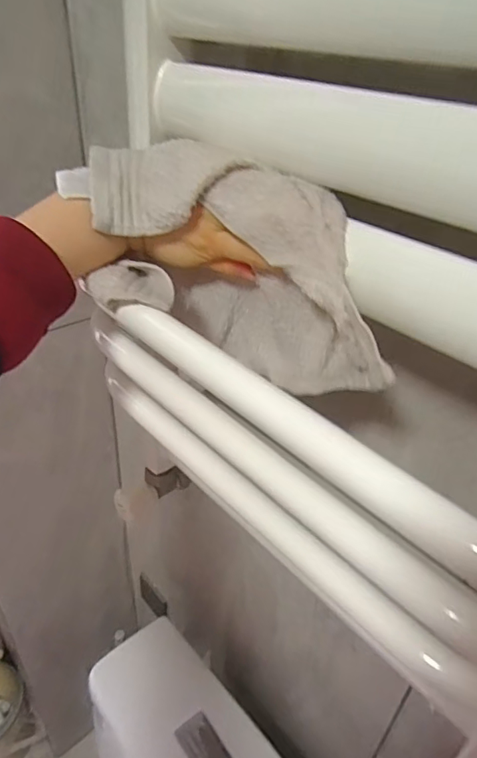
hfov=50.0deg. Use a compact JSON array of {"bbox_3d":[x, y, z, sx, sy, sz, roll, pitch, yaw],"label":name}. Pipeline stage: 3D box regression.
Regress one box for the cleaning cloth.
[{"bbox_3d":[-0.003,-0.064,0.333,0.204,0.134,0.090,14,36,15],"label":"cleaning cloth"}]

